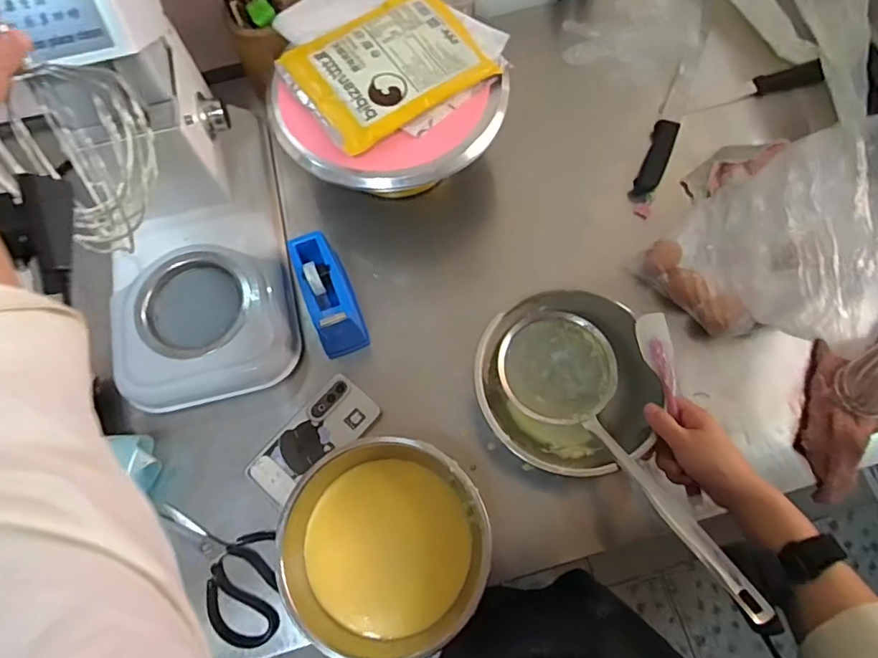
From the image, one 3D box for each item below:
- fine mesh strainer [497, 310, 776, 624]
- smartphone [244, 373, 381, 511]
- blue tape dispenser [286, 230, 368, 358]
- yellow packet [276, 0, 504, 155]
[{"bbox_3d":[0.183,0.109,0.550,0.126,0.090,0.361,-25,40,-8],"label":"fine mesh strainer"},{"bbox_3d":[-0.147,0.131,0.646,0.074,0.005,0.158,39,75,15],"label":"smartphone"},{"bbox_3d":[-0.134,-0.044,0.669,0.055,0.082,0.127,-19,70,-5],"label":"blue tape dispenser"},{"bbox_3d":[-0.064,-0.323,0.670,0.218,0.029,0.172,-33,72,-10],"label":"yellow packet"}]

